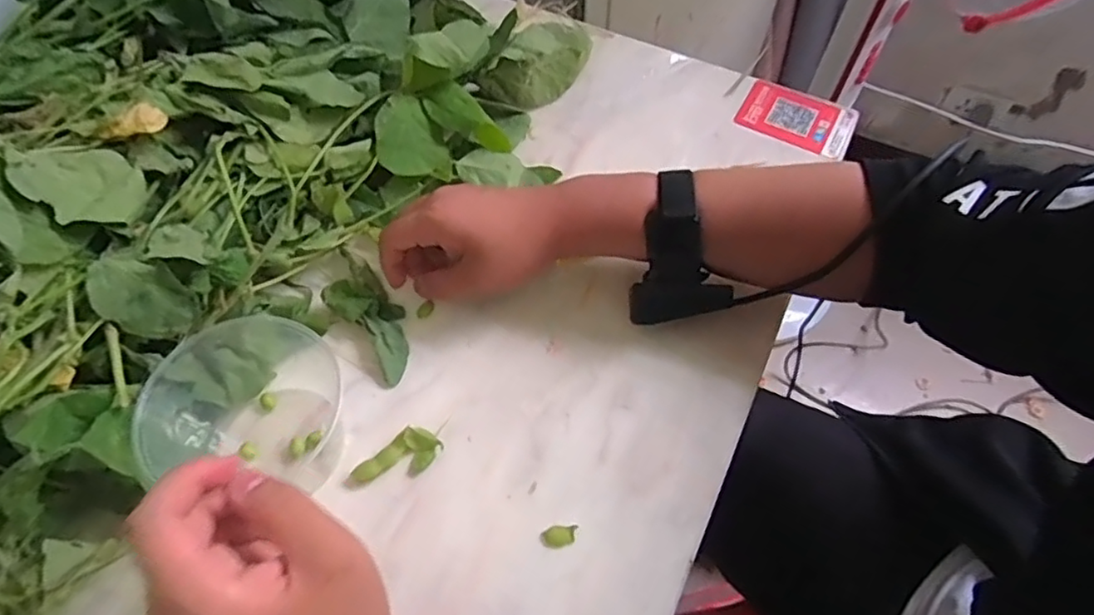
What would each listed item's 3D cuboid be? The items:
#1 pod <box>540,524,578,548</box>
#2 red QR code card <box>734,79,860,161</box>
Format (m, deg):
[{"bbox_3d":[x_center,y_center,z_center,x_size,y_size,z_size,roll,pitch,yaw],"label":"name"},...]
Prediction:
[{"bbox_3d":[0.007,0.141,0.379,0.023,0.004,0.013,-4,58,-1],"label":"pod"},{"bbox_3d":[0.233,-0.178,0.570,0.100,0.009,0.068,27,62,17],"label":"red QR code card"}]

